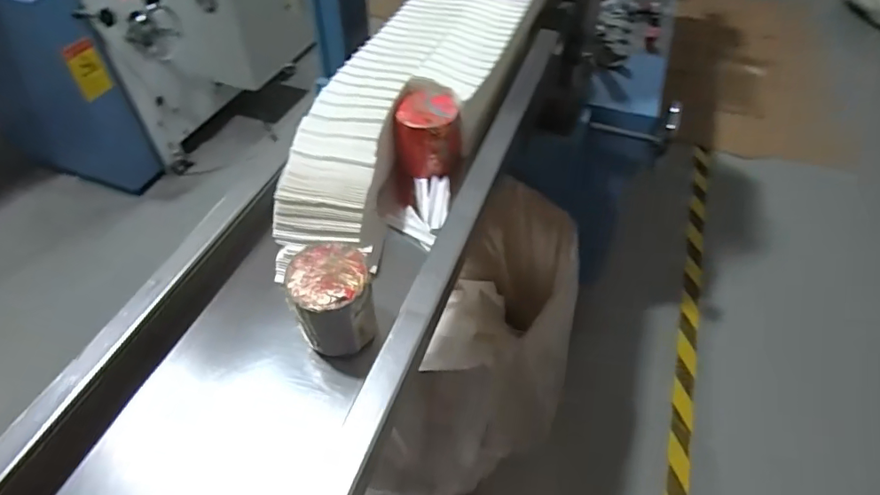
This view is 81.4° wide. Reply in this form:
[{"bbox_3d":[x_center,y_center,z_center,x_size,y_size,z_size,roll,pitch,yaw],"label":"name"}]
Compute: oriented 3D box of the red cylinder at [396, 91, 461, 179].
[{"bbox_3d":[-0.016,-0.158,0.724,0.087,0.101,0.073,-2,49,-2],"label":"red cylinder"}]

